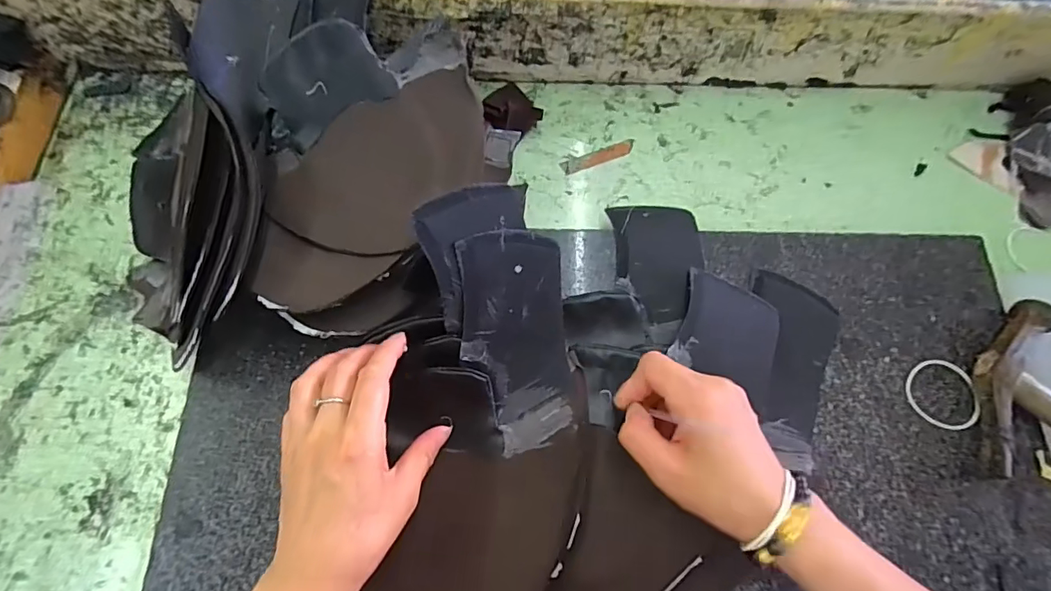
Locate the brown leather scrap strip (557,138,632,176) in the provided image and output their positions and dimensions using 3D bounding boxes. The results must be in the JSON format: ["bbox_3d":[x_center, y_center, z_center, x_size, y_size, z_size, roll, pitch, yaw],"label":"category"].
[{"bbox_3d":[0.070,-0.132,0.474,0.074,0.004,0.016,-20,72,-7],"label":"brown leather scrap strip"}]

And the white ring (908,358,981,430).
[{"bbox_3d":[0.309,0.071,0.368,0.047,0.006,0.051,9,71,3],"label":"white ring"}]

